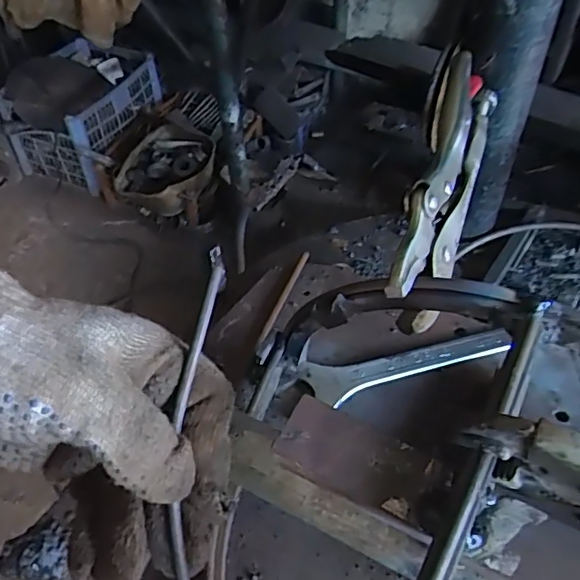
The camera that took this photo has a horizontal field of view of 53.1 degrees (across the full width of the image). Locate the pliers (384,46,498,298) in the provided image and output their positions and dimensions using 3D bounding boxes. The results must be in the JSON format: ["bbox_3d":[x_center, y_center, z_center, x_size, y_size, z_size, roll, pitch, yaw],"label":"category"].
[{"bbox_3d":[0.086,-0.066,0.322,0.040,0.051,0.206,12,51,12],"label":"pliers"}]

